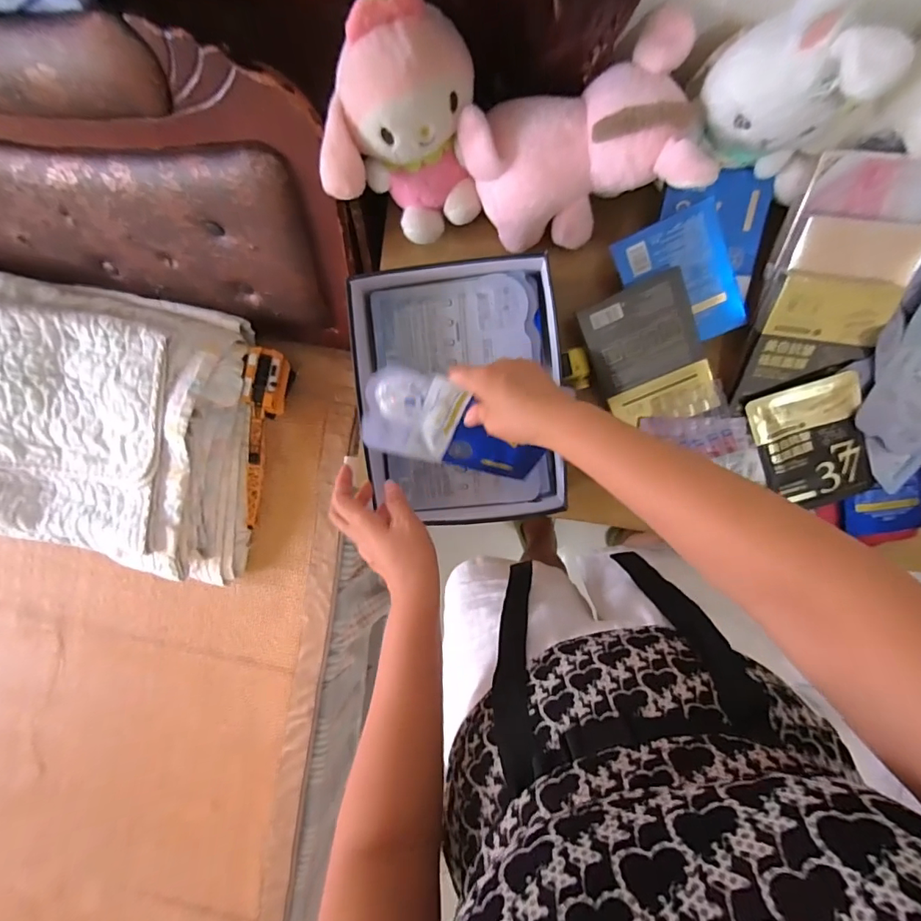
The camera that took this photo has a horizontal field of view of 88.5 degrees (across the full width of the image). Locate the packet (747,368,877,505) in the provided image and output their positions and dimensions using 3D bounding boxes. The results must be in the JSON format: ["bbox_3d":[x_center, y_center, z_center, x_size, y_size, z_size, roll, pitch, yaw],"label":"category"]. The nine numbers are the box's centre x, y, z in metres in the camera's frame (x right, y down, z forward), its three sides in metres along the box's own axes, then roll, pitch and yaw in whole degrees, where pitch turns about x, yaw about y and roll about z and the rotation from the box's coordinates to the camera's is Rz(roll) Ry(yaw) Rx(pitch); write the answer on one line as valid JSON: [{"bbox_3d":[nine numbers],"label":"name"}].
[{"bbox_3d":[0.440,-0.020,0.592,0.120,0.015,0.159,-20,104,15],"label":"packet"}]

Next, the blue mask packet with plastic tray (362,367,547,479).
[{"bbox_3d":[-0.001,-0.037,0.505,0.197,0.022,0.115,14,136,-8],"label":"blue mask packet with plastic tray"}]

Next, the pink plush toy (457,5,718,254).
[{"bbox_3d":[0.135,-0.325,0.521,0.234,0.111,0.158,-21,95,8],"label":"pink plush toy"}]

